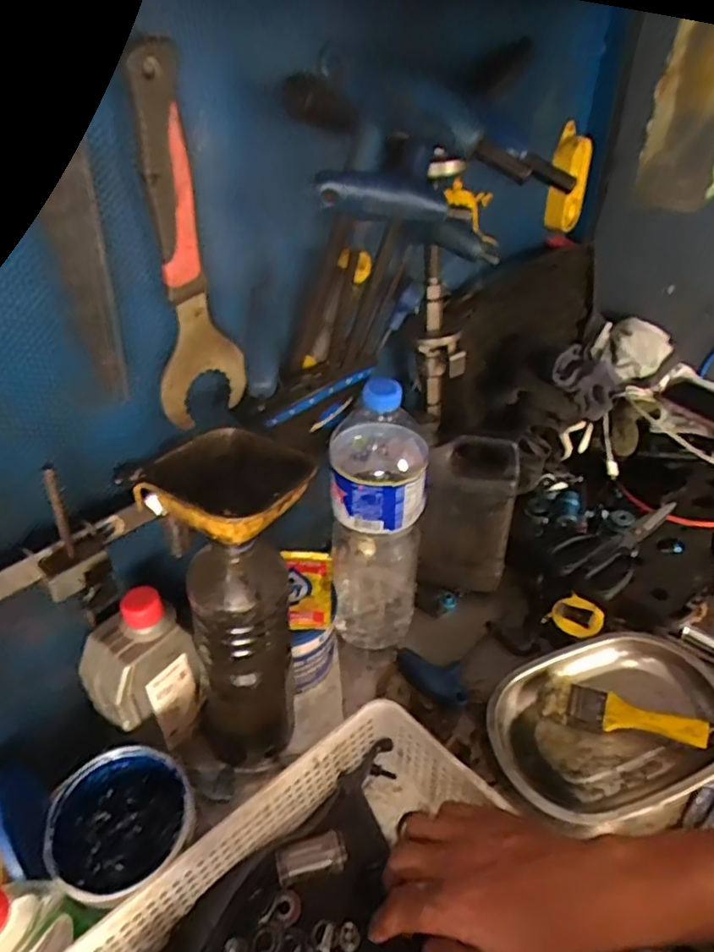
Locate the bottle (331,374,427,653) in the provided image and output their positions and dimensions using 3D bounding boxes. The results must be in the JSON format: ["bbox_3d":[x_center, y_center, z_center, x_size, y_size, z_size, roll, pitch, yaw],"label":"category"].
[{"bbox_3d":[0.020,0.044,0.616,0.086,0.301,0.091,5,39,6],"label":"bottle"}]

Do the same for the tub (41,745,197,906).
[{"bbox_3d":[-0.178,0.275,0.485,0.098,0.085,0.101,0,39,0],"label":"tub"}]

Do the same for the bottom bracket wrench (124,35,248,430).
[{"bbox_3d":[-0.114,-0.151,0.434,0.017,0.237,0.066,25,45,28],"label":"bottom bracket wrench"}]

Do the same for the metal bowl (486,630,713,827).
[{"bbox_3d":[0.238,0.233,0.599,0.229,0.058,0.161,-12,40,-14],"label":"metal bowl"}]

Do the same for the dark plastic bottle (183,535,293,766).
[{"bbox_3d":[-0.095,0.154,0.524,0.087,0.241,0.061,-11,40,-13],"label":"dark plastic bottle"}]

